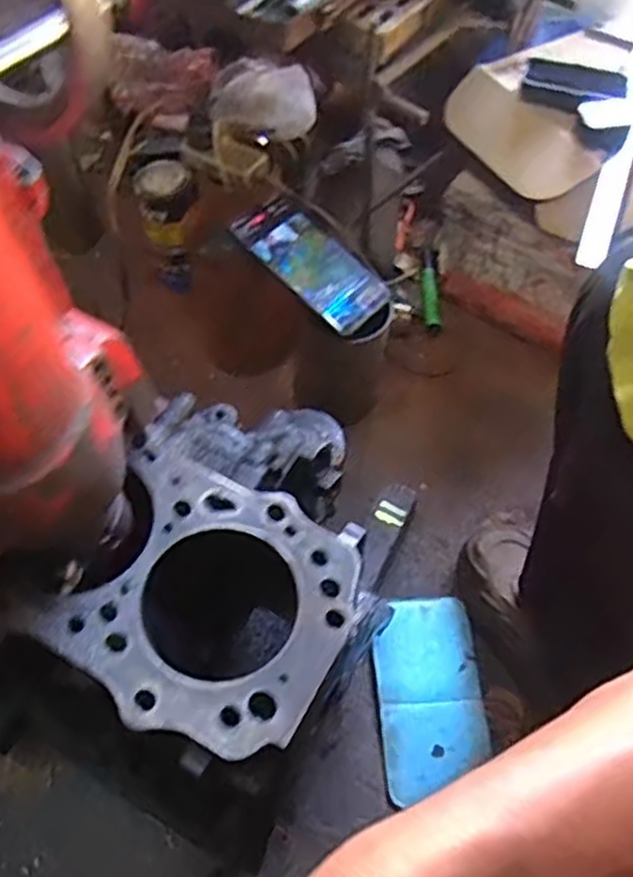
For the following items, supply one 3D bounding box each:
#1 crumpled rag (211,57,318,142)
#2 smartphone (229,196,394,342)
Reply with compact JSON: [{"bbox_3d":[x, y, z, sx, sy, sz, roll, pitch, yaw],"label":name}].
[{"bbox_3d":[-0.070,-0.446,0.970,0.157,0.109,0.030,29,64,17],"label":"crumpled rag"},{"bbox_3d":[0.002,-0.171,0.744,0.176,0.013,0.080,44,68,7],"label":"smartphone"}]

